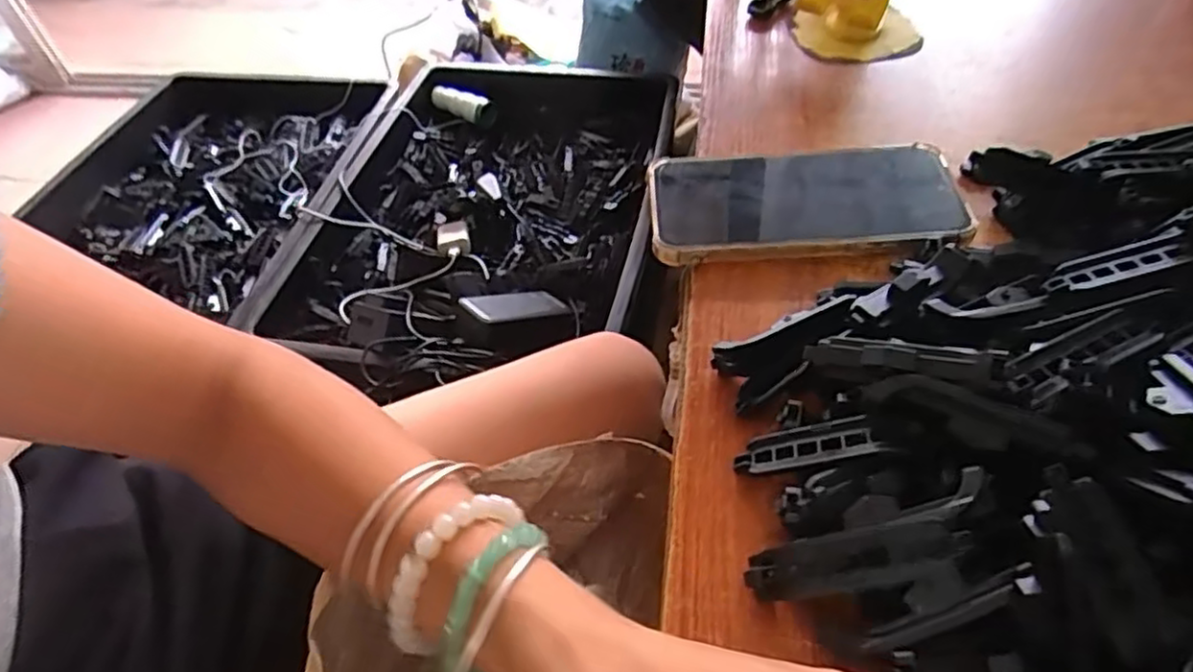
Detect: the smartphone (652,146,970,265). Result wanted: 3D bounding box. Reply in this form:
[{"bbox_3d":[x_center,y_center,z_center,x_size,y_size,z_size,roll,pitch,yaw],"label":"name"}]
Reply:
[{"bbox_3d":[0.114,-0.077,0.386,0.165,0.009,0.080,-2,49,4],"label":"smartphone"}]

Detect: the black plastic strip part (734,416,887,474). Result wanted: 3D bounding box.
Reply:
[{"bbox_3d":[0.084,0.045,0.282,0.056,0.004,0.016,-18,44,25],"label":"black plastic strip part"}]

